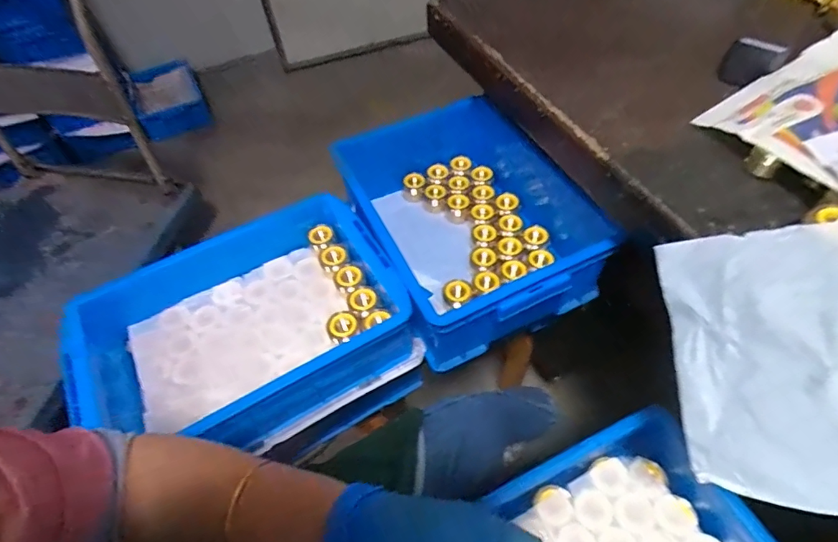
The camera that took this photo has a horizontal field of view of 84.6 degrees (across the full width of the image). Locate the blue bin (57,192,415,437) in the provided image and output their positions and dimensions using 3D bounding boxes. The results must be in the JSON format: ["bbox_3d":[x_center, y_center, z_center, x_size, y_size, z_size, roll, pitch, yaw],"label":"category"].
[{"bbox_3d":[-0.215,0.064,0.561,0.374,0.089,0.228,-28,56,-15],"label":"blue bin"}]

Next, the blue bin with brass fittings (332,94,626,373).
[{"bbox_3d":[0.080,-0.074,0.664,0.298,0.154,0.354,-20,55,-10],"label":"blue bin with brass fittings"}]

